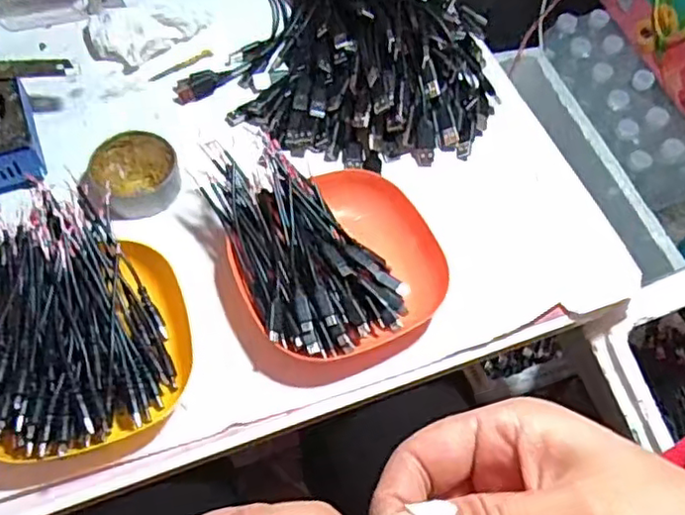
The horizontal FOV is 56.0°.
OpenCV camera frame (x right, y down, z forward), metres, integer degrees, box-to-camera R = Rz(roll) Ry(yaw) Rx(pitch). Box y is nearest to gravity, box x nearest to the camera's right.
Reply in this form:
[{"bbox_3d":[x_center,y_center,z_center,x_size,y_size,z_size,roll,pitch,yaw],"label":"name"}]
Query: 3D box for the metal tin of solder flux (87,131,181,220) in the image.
[{"bbox_3d":[-0.159,-0.064,0.496,0.063,0.025,0.060,2,60,-3],"label":"metal tin of solder flux"}]

